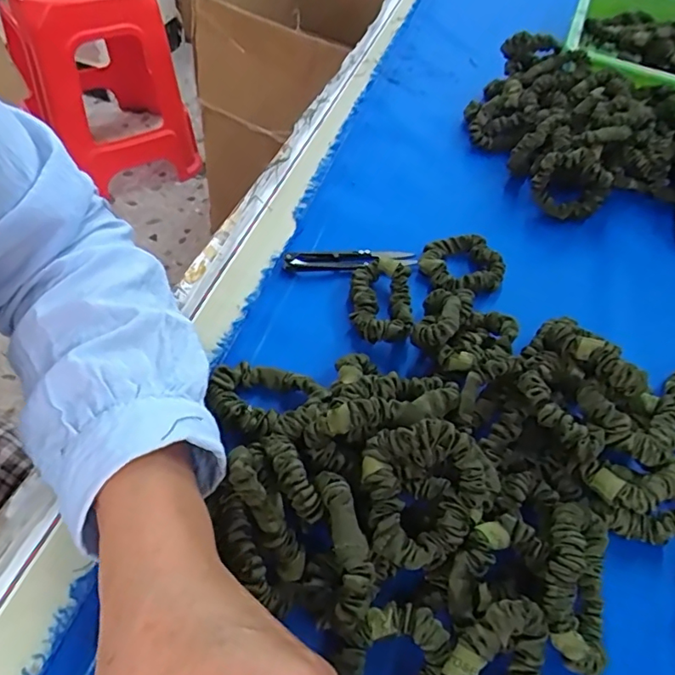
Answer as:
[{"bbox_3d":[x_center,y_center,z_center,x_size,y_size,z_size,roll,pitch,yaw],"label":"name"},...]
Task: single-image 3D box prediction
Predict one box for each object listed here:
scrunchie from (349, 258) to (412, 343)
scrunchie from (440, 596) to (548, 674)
[{"bbox_3d":[0.029,-0.026,0.374,0.040,0.016,0.069,6,53,-3],"label":"scrunchie"},{"bbox_3d":[0.070,0.144,0.236,0.050,0.014,0.060,33,75,-25],"label":"scrunchie"}]

